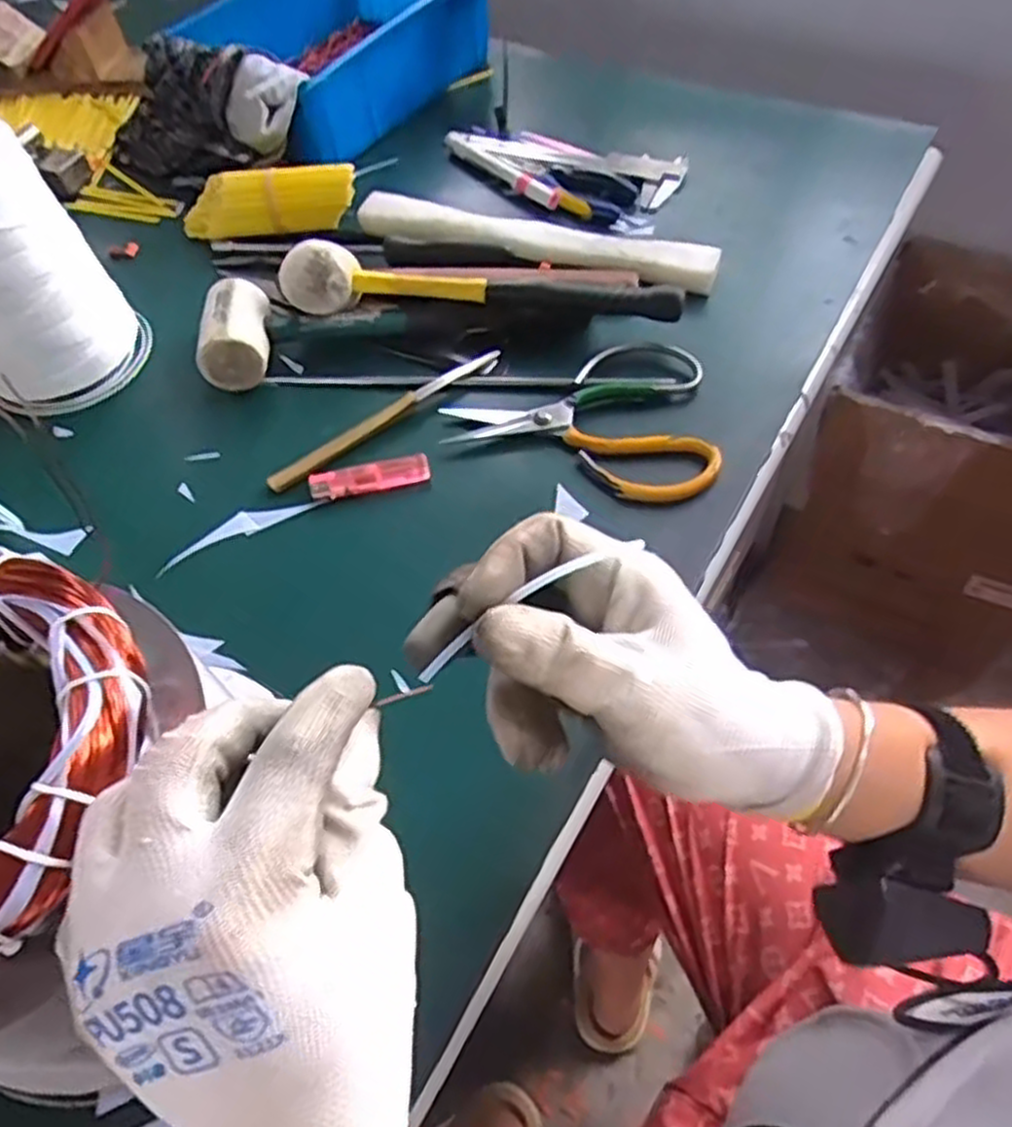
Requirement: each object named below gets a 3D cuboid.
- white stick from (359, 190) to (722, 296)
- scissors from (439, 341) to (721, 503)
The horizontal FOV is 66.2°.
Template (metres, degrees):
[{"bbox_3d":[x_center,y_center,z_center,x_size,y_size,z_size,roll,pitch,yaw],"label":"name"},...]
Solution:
[{"bbox_3d":[0.019,-0.259,0.618,0.294,0.017,0.038,14,59,13],"label":"white stick"},{"bbox_3d":[0.063,-0.110,0.530,0.179,0.009,0.133,19,60,16],"label":"scissors"}]

